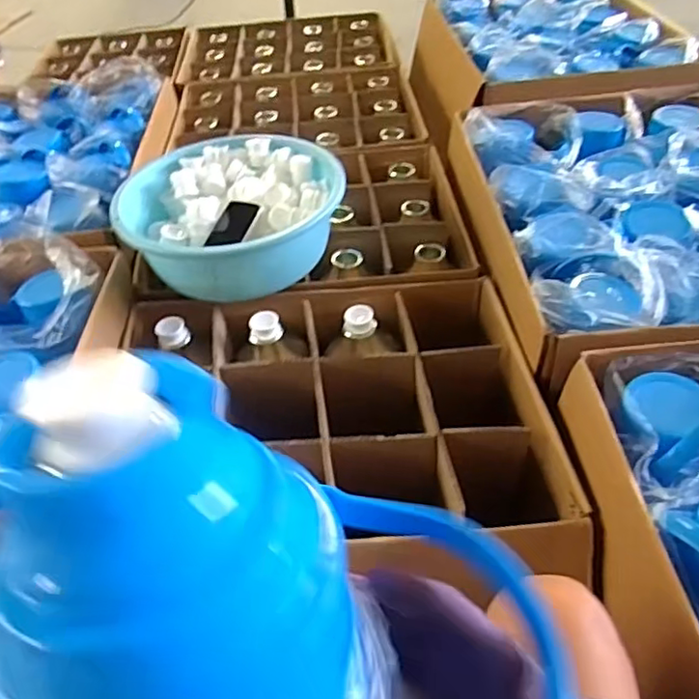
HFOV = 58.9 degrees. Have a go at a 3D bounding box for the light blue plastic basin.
[{"bbox_3d":[-0.198,-0.230,1.061,0.351,0.124,0.321,-3,45,3],"label":"light blue plastic basin"}]

